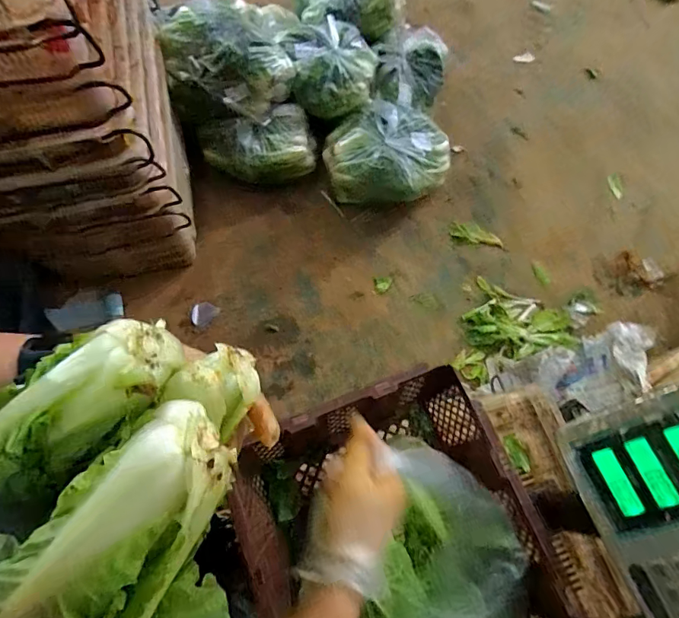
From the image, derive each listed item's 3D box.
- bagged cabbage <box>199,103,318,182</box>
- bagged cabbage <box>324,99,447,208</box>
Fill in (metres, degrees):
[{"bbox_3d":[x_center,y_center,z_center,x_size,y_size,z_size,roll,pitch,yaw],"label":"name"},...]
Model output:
[{"bbox_3d":[-0.250,-0.506,1.415,0.356,0.161,0.188,-17,72,-7],"label":"bagged cabbage"},{"bbox_3d":[0.153,-0.480,1.387,0.396,0.183,0.259,2,70,0],"label":"bagged cabbage"}]

